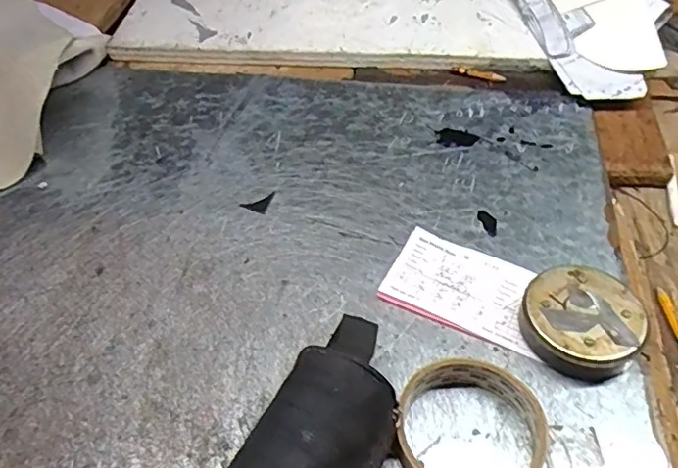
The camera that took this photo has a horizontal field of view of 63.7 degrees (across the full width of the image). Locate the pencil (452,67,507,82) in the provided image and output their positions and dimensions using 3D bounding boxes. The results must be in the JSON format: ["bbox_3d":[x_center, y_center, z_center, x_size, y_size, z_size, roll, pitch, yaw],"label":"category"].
[{"bbox_3d":[0.147,-0.168,0.576,0.055,0.009,0.008,17,56,16],"label":"pencil"}]

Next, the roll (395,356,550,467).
[{"bbox_3d":[0.074,0.116,0.318,0.086,0.026,0.082,-2,53,2],"label":"roll"}]

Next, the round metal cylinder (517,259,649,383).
[{"bbox_3d":[0.161,0.058,0.365,0.073,0.026,0.074,-2,53,2],"label":"round metal cylinder"}]

